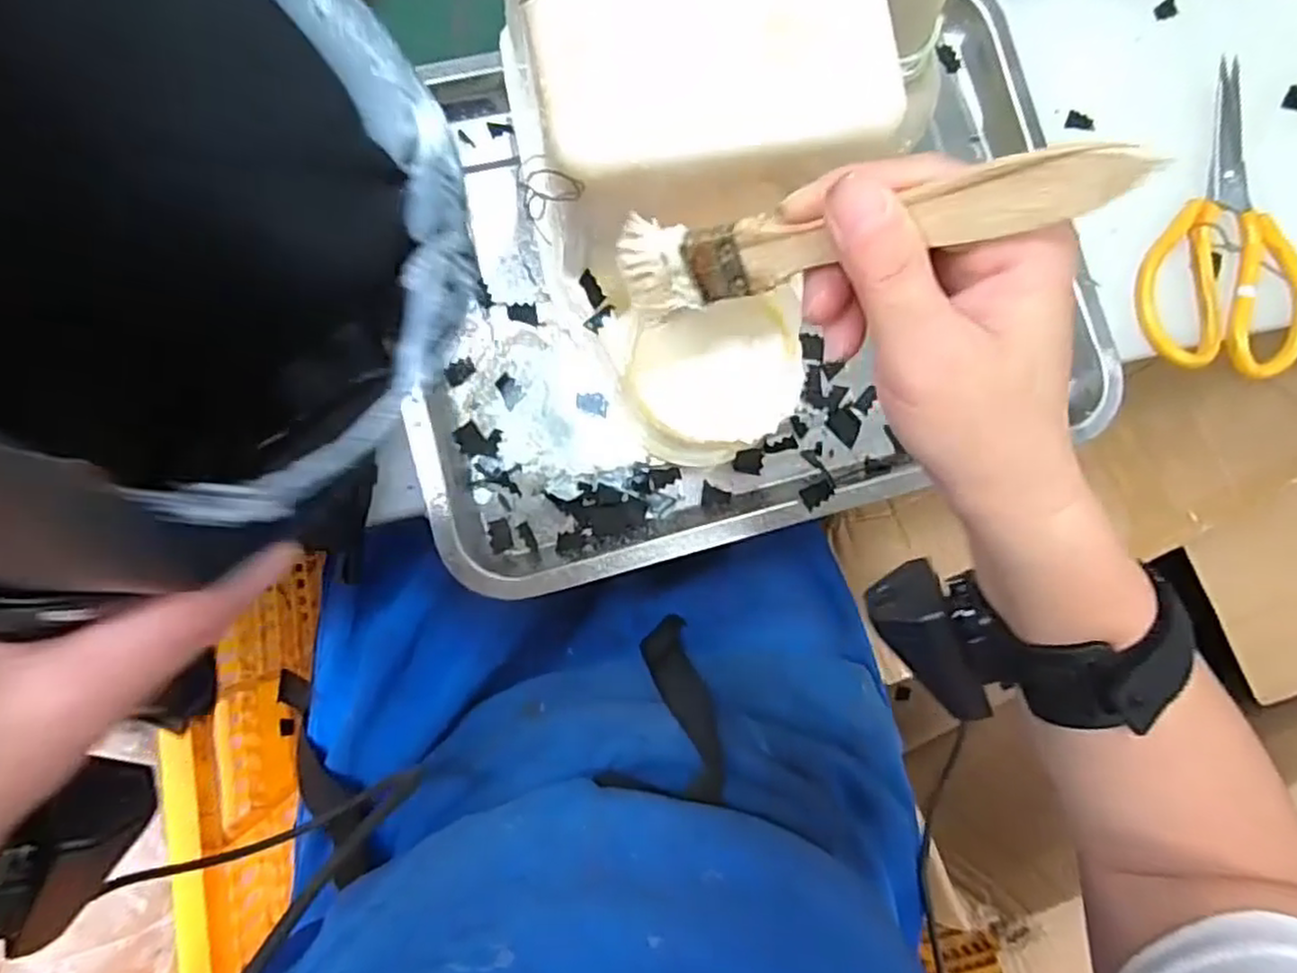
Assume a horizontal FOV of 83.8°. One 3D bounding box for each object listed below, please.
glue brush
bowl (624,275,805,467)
[{"bbox_3d":[0.054,-0.069,0.201,0.138,0.009,0.028,3,128,30],"label":"glue brush"},{"bbox_3d":[0.029,-0.050,0.374,0.081,0.059,0.073,-11,87,-6],"label":"bowl"}]

